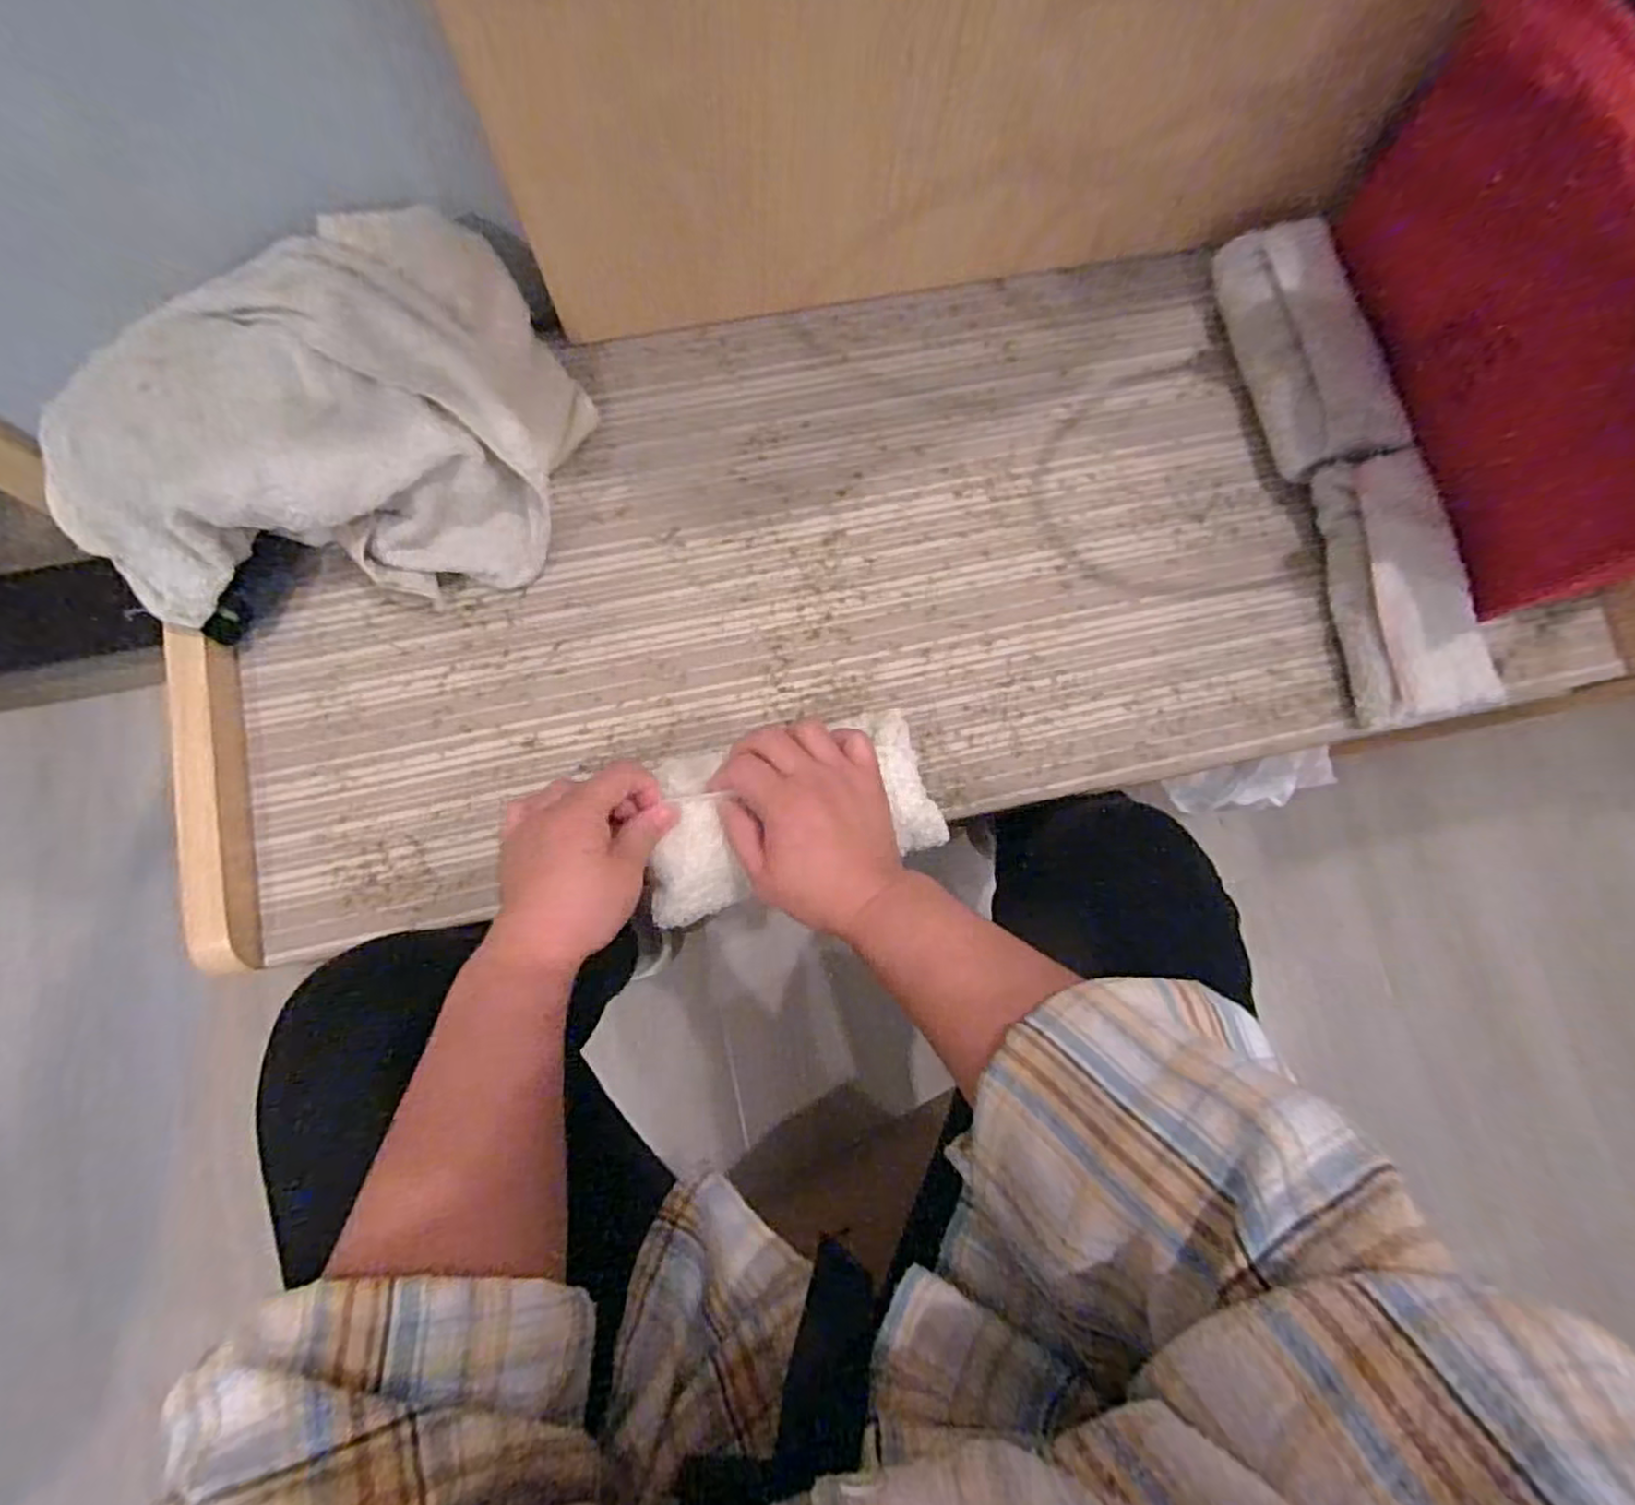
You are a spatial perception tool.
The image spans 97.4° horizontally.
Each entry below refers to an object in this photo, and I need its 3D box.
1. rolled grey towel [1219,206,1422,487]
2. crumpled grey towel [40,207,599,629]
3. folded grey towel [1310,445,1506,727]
[{"bbox_3d":[0.339,-0.280,0.501,0.068,0.059,0.174,-13,81,-5],"label":"rolled grey towel"},{"bbox_3d":[-0.276,-0.175,0.424,0.267,0.119,0.164,-28,83,-7],"label":"crumpled grey towel"},{"bbox_3d":[0.385,-0.109,0.483,0.073,0.045,0.173,-11,81,-5],"label":"folded grey towel"}]

